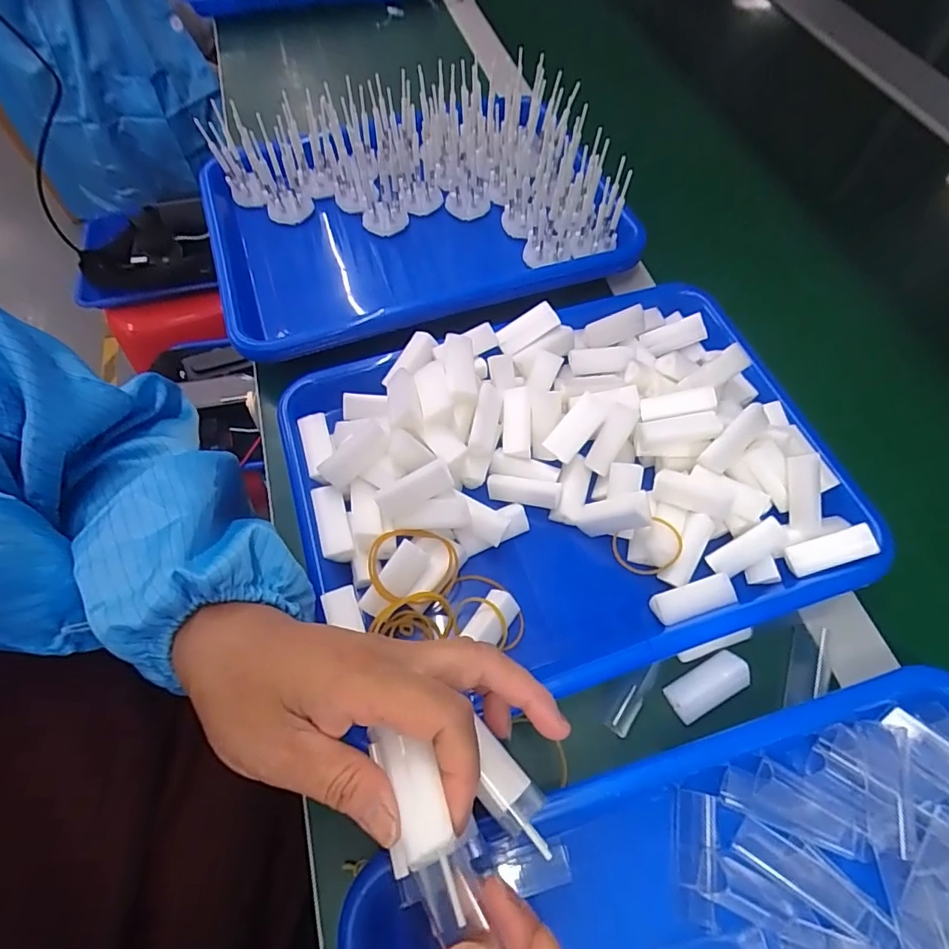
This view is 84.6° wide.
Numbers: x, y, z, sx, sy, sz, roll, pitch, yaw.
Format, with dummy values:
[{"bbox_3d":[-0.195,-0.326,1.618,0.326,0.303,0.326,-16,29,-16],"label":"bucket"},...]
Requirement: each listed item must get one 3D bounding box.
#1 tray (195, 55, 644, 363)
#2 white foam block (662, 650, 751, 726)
[{"bbox_3d":[-0.052,-0.222,0.424,0.319,0.074,0.222,-19,63,-10],"label":"tray"},{"bbox_3d":[0.129,0.116,0.287,0.044,0.013,0.022,-25,64,-13],"label":"white foam block"}]

